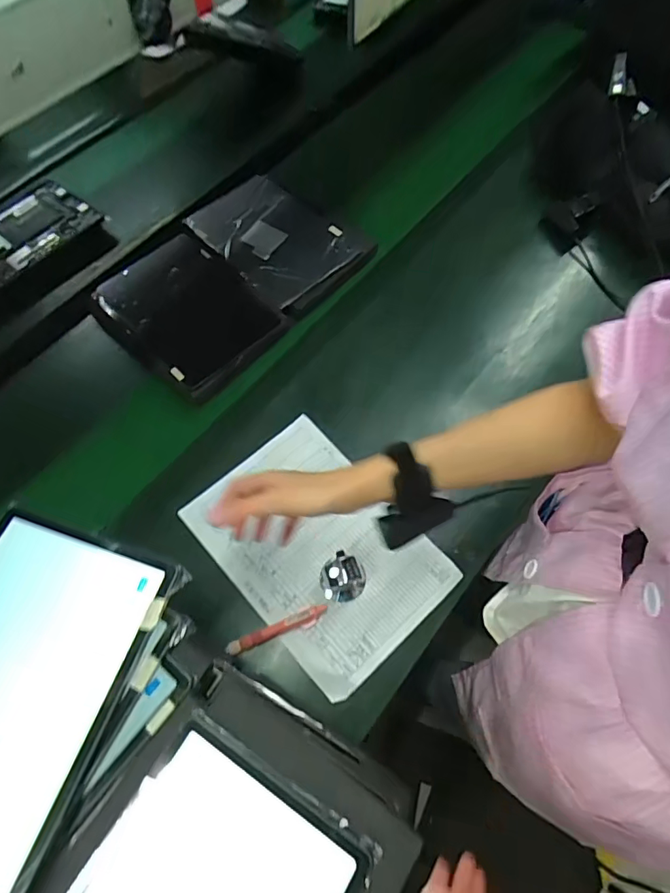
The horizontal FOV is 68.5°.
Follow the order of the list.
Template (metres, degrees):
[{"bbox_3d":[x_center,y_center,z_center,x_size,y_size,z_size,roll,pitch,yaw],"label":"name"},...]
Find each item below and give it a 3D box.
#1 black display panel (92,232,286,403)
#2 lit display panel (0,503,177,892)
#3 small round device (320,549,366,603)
[{"bbox_3d":[-0.228,-0.213,0.750,0.204,0.032,0.295,-43,66,-14],"label":"black display panel"},{"bbox_3d":[-0.253,0.186,0.378,0.166,0.012,0.253,18,65,8],"label":"lit display panel"},{"bbox_3d":[0.009,0.146,0.564,0.052,0.057,0.052,-1,64,2],"label":"small round device"}]

